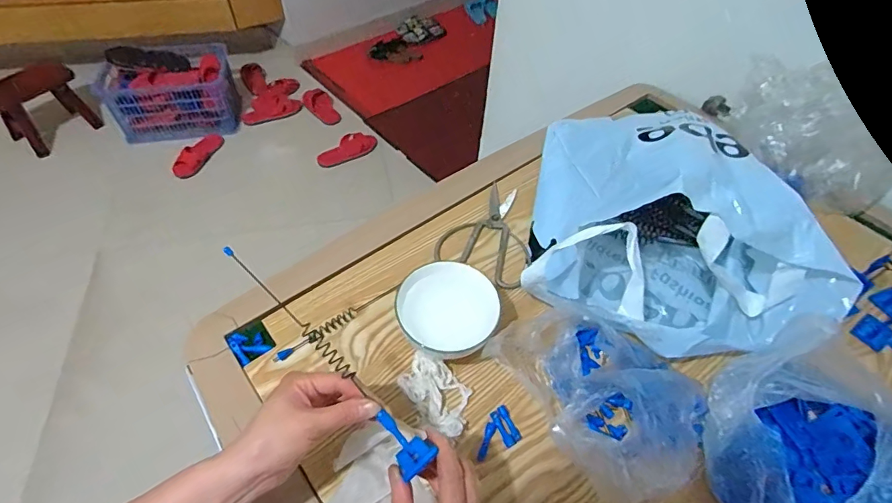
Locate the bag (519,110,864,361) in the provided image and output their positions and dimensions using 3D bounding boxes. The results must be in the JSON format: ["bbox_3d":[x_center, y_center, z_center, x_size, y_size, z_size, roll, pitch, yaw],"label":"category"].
[{"bbox_3d":[0.276,-0.041,0.554,0.326,0.171,0.319,9,53,5],"label":"bag"}]

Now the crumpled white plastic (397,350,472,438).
[{"bbox_3d":[-0.010,0.150,0.487,0.089,0.017,0.056,37,60,24],"label":"crumpled white plastic"}]

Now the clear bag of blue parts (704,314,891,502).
[{"bbox_3d":[0.342,0.194,0.427,0.183,0.077,0.191,-24,57,-19],"label":"clear bag of blue parts"}]

